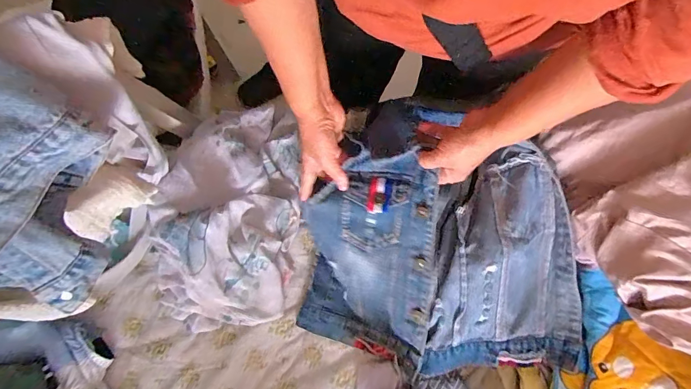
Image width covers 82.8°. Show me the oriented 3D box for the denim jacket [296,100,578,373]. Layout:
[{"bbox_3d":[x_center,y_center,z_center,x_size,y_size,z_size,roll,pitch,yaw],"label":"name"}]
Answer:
[{"bbox_3d":[0.136,0.071,0.531,0.366,0.134,0.320,16,79,5],"label":"denim jacket"}]

